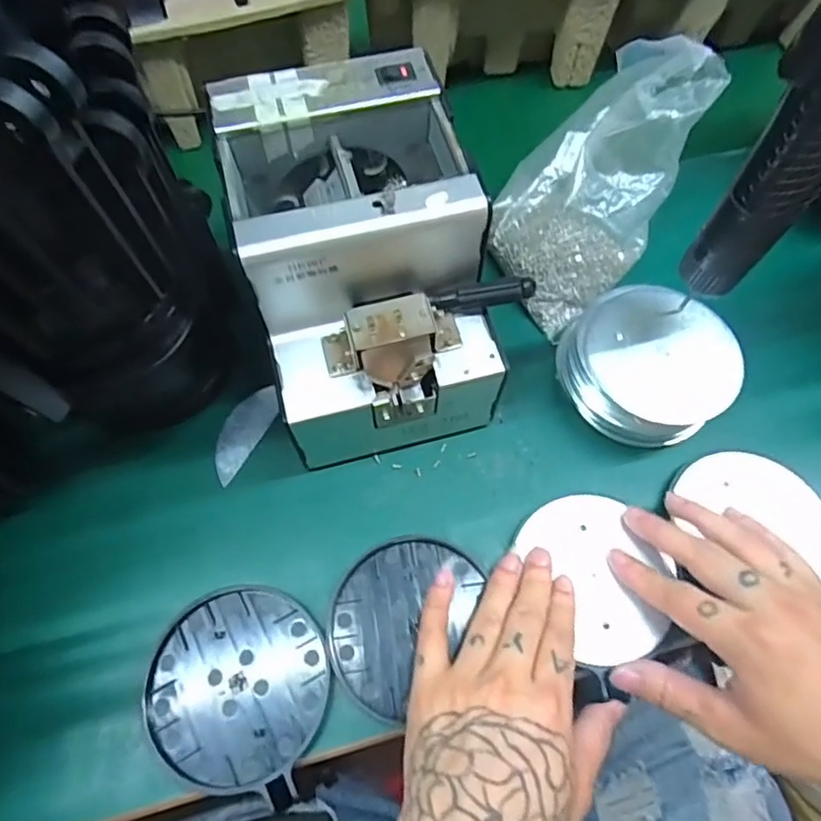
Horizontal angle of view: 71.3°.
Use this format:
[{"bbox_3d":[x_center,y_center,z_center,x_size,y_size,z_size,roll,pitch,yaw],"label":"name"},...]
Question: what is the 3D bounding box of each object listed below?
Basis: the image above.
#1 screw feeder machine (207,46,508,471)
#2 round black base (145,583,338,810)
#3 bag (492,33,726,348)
[{"bbox_3d":[-0.024,-0.081,0.345,0.132,0.148,0.178,-16,66,-7],"label":"screw feeder machine"},{"bbox_3d":[-0.096,0.151,0.318,0.099,0.015,0.098,0,65,0],"label":"round black base"},{"bbox_3d":[0.138,-0.179,0.412,0.111,0.107,0.211,36,70,15],"label":"bag"}]

